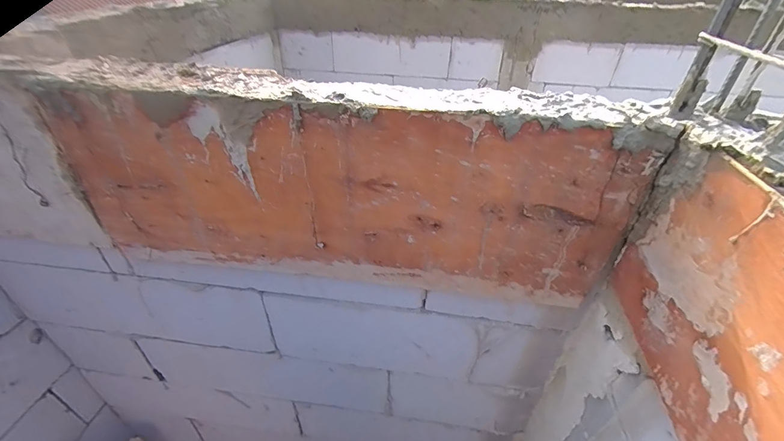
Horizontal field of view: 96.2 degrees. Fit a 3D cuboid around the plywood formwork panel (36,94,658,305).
[{"bbox_3d":[-0.079,-0.027,0.508,0.778,0.257,0.022,6,37,5],"label":"plywood formwork panel"}]

